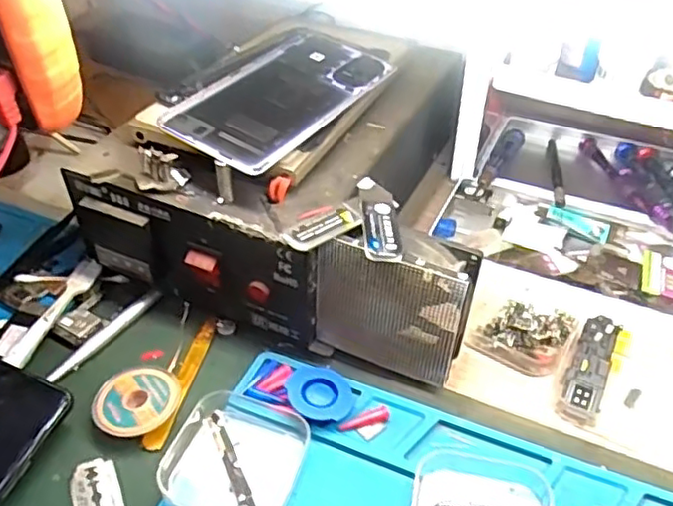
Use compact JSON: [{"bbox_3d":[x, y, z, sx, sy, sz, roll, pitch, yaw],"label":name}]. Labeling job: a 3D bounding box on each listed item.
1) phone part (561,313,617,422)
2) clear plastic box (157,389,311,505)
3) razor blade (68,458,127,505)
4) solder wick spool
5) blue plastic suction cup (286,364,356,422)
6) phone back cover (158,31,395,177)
[{"bbox_3d":[0.144,0.064,0.362,0.021,0.004,0.063,18,60,19],"label":"phone part"},{"bbox_3d":[-0.050,0.101,0.321,0.063,0.010,0.067,14,44,16],"label":"clear plastic box"},{"bbox_3d":[-0.117,0.120,0.312,0.024,0.004,0.041,-10,43,-28],"label":"razor blade"},{"bbox_3d":[-0.108,0.080,0.344,0.042,0.011,0.044,0,42,0],"label":"solder wick spool"},{"bbox_3d":[-0.008,0.077,0.344,0.035,0.010,0.033,0,42,0],"label":"blue plastic suction cup"},{"bbox_3d":[-0.030,-0.096,0.383,0.073,0.004,0.151,28,48,16],"label":"phone back cover"}]

